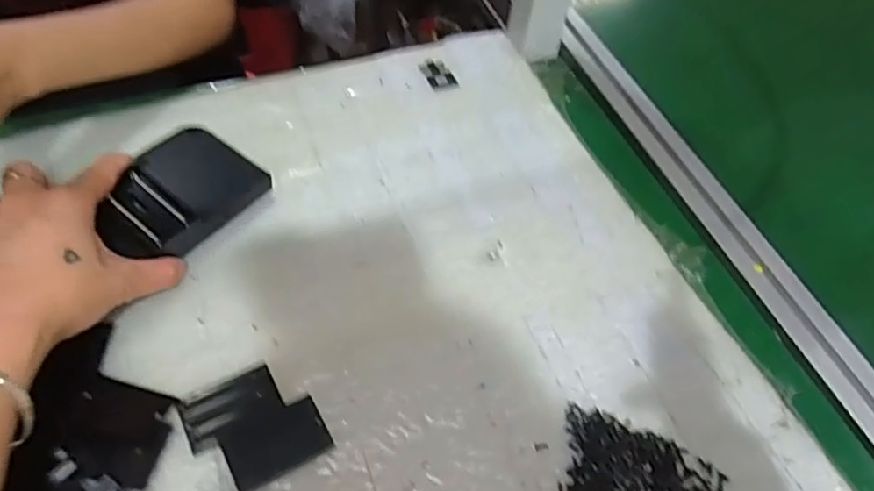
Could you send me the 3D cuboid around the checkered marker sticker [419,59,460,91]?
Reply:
[{"bbox_3d":[0.001,-0.159,0.567,0.026,0.004,0.046,-16,56,-17],"label":"checkered marker sticker"}]

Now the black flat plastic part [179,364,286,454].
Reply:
[{"bbox_3d":[-0.120,0.094,0.358,0.054,0.005,0.034,-28,60,-24],"label":"black flat plastic part"}]

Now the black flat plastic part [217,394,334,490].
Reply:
[{"bbox_3d":[-0.091,0.111,0.346,0.054,0.006,0.035,-24,59,-22],"label":"black flat plastic part"}]

